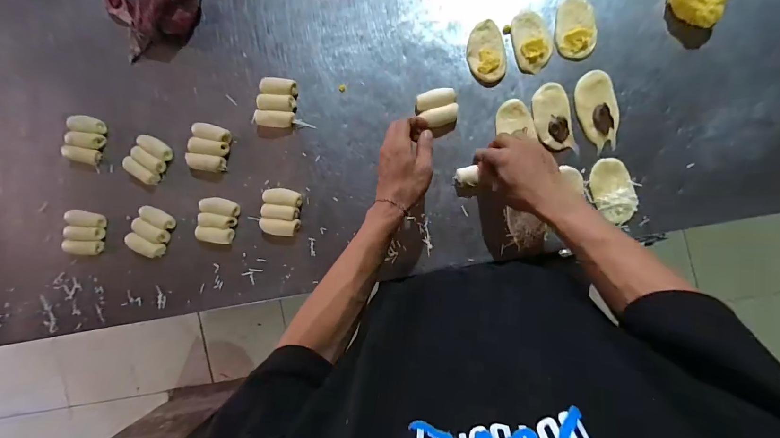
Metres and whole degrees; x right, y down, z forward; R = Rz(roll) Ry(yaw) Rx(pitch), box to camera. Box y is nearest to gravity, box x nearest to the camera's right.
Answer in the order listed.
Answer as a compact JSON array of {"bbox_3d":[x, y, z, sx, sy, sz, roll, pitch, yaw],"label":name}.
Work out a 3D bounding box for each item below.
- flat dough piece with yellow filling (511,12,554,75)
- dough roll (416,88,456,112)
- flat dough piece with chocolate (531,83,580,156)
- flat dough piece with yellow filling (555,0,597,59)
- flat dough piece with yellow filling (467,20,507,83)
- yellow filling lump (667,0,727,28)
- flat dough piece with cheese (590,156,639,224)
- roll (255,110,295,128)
[{"bbox_3d":[0.215,-0.274,0.520,0.050,0.011,0.093,-13,88,9],"label":"flat dough piece with yellow filling"},{"bbox_3d":[0.073,-0.187,0.536,0.060,0.027,0.027,-10,89,9],"label":"dough roll"},{"bbox_3d":[0.247,-0.153,0.515,0.050,0.015,0.107,-13,88,9],"label":"flat dough piece with chocolate"},{"bbox_3d":[0.278,-0.288,0.512,0.051,0.020,0.086,-5,90,9],"label":"flat dough piece with yellow filling"},{"bbox_3d":[0.150,-0.261,0.532,0.054,0.014,0.093,-6,89,9],"label":"flat dough piece with yellow filling"},{"bbox_3d":[0.428,-0.306,0.477,0.077,0.037,0.053,44,97,6],"label":"yellow filling lump"},{"bbox_3d":[0.330,-0.042,0.505,0.051,0.015,0.095,-14,88,9],"label":"flat dough piece with cheese"},{"bbox_3d":[-0.195,-0.167,0.571,0.064,0.027,0.027,2,91,-4],"label":"roll"}]

